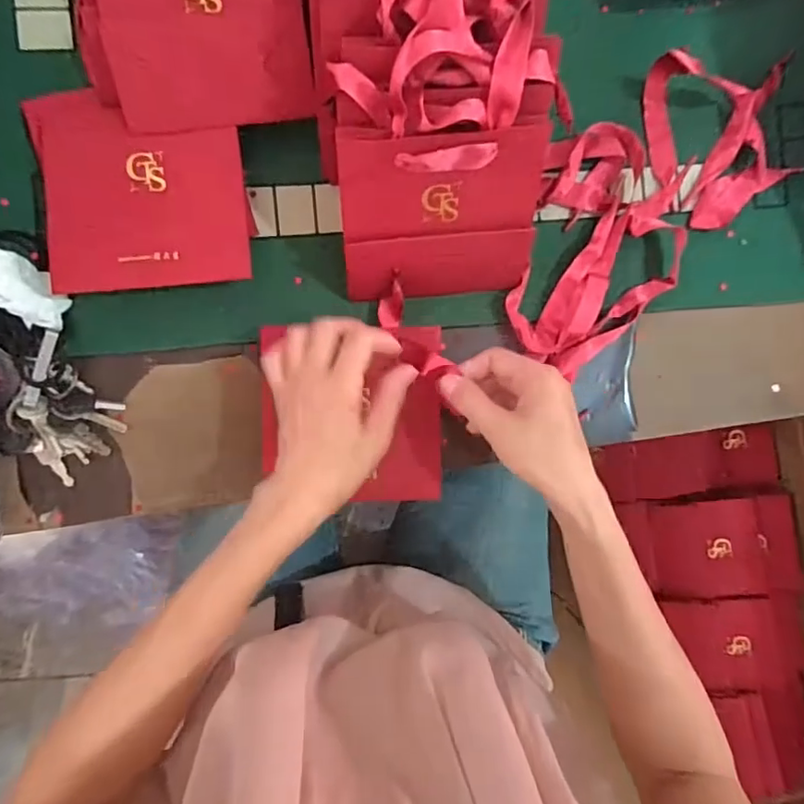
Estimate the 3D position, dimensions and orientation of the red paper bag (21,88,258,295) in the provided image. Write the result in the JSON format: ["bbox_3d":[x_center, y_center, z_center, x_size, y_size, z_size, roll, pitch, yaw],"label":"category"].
[{"bbox_3d":[-0.190,-0.159,0.415,0.143,0.010,0.152,-11,87,-8],"label":"red paper bag"}]

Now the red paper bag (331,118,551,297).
[{"bbox_3d":[0.029,-0.127,0.396,0.138,0.123,0.008,-8,49,-8],"label":"red paper bag"}]

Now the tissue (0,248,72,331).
[{"bbox_3d":[-0.281,-0.085,0.409,0.072,0.010,0.040,38,63,-32],"label":"tissue"}]

